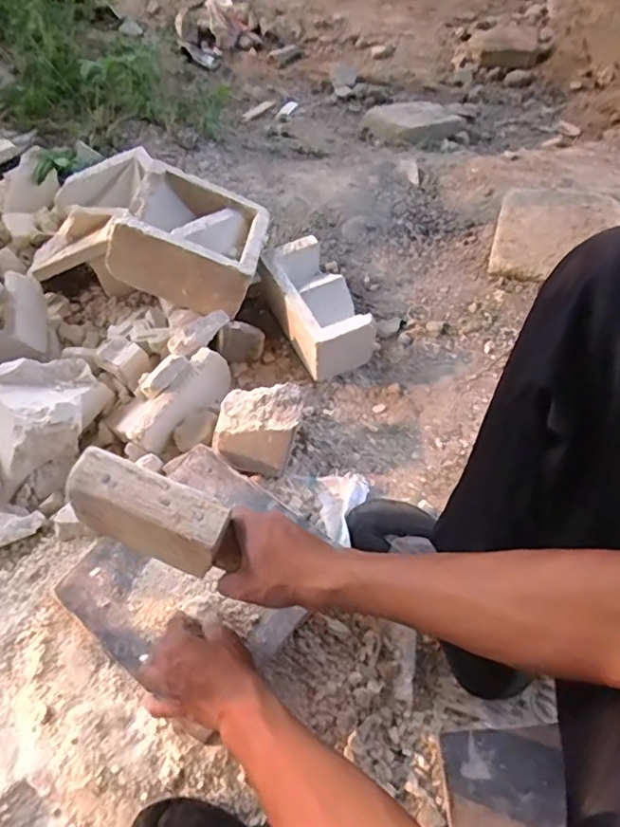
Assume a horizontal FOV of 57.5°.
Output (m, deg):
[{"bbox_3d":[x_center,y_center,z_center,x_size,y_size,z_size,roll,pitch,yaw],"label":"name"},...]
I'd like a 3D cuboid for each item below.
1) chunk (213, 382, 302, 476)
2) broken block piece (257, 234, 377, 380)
[{"bbox_3d":[-0.069,0.017,0.767,0.113,0.072,0.103,7,60,5],"label":"chunk"},{"bbox_3d":[0.010,-0.168,0.890,0.111,0.103,0.201,-24,62,-13],"label":"broken block piece"}]

